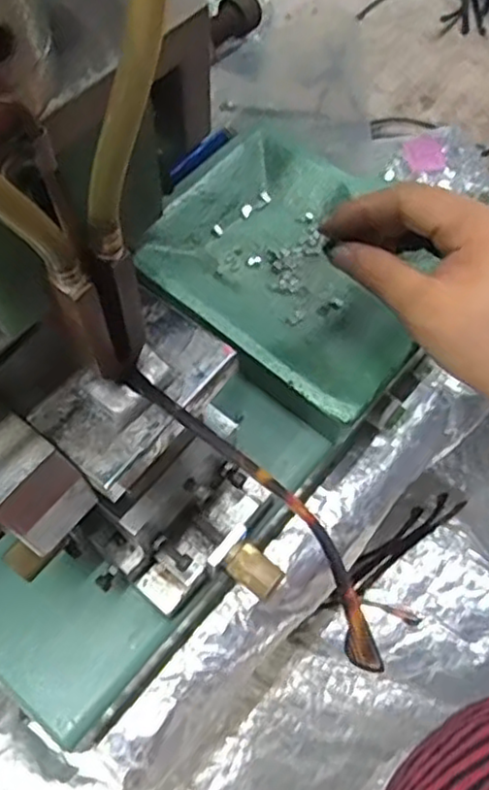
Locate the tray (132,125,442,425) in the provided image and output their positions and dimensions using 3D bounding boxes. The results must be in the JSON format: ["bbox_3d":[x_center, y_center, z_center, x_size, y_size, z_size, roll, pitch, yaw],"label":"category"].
[{"bbox_3d":[0.035,-0.084,0.432,0.180,0.017,0.150,37,68,15],"label":"tray"}]

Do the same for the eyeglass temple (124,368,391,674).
[{"bbox_3d":[0.002,0.030,0.219,0.022,0.004,0.132,-13,43,-36],"label":"eyeglass temple"}]

